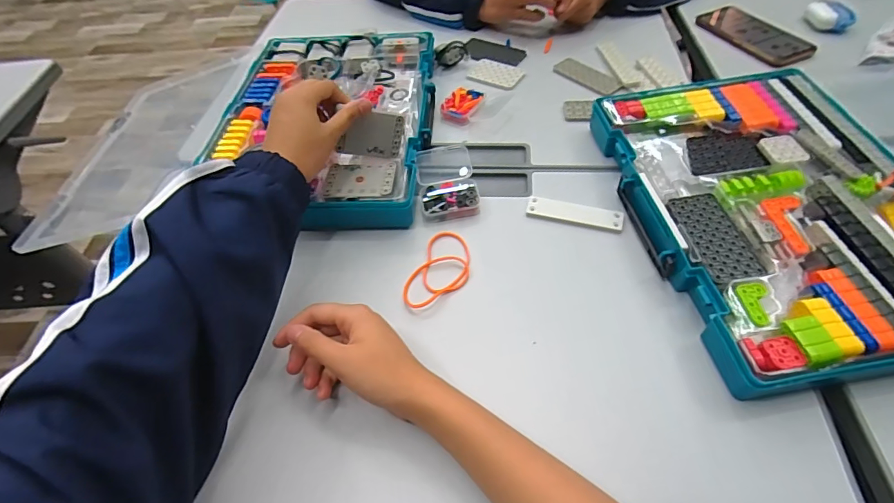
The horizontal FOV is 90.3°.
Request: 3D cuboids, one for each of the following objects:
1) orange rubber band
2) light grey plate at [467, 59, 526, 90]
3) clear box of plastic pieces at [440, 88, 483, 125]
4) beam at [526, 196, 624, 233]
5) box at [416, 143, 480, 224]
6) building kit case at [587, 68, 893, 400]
[{"bbox_3d":[-0.005,0.019,0.453,0.055,0.004,0.097,16,57,17],"label":"orange rubber band"},{"bbox_3d":[0.071,-0.263,0.661,0.082,0.005,0.049,28,61,24],"label":"light grey plate"},{"bbox_3d":[0.019,-0.200,0.612,0.046,0.020,0.062,21,58,19],"label":"clear box of plastic pieces"},{"bbox_3d":[0.138,-0.042,0.482,0.100,0.006,0.028,13,56,14],"label":"beam"},{"bbox_3d":[-0.001,-0.081,0.518,0.065,0.026,0.097,-10,53,-2],"label":"box"},{"bbox_3d":[0.327,-0.052,0.452,0.264,0.043,0.366,-9,53,-2],"label":"building kit case"}]

